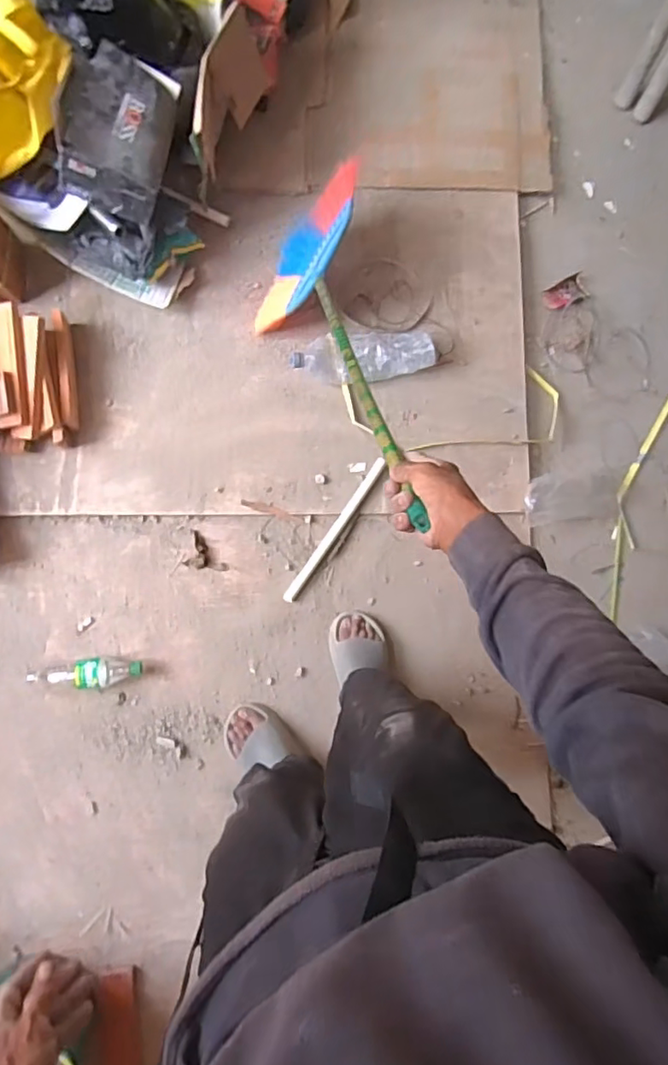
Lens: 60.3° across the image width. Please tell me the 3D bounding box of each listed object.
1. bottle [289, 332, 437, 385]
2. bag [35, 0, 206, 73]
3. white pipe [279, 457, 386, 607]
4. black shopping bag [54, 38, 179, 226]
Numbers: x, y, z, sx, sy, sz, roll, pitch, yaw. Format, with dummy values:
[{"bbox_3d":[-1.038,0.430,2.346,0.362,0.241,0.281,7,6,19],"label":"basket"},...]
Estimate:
[{"bbox_3d":[0.062,-0.378,1.240,0.303,0.062,0.105,-6,89,-7],"label":"bottle"},{"bbox_3d":[-0.370,-0.942,1.006,0.282,0.112,0.184,-5,89,-34],"label":"bag"},{"bbox_3d":[0.004,-0.006,1.239,0.026,0.021,0.362,35,85,-5],"label":"white pipe"},{"bbox_3d":[-0.389,-0.723,1.038,0.167,0.115,0.233,13,85,-5],"label":"black shopping bag"}]

